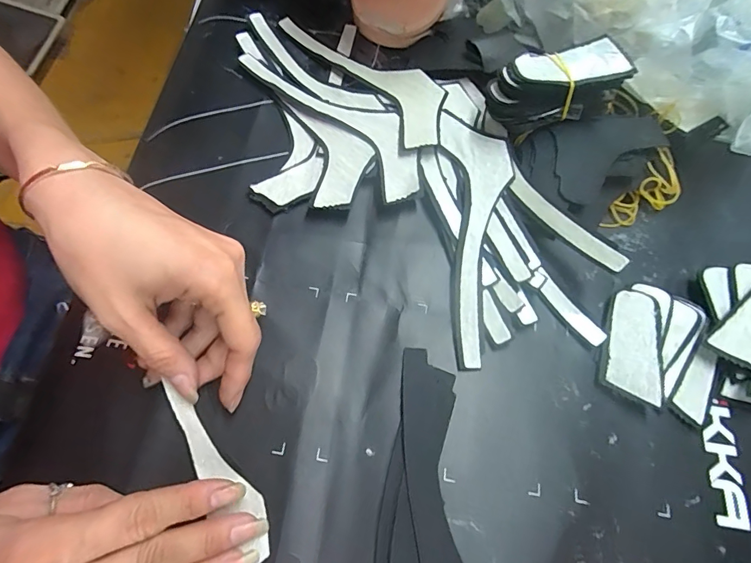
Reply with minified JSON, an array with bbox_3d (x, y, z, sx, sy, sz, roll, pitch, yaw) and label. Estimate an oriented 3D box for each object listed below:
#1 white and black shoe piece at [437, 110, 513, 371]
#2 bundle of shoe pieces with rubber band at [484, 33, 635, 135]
[{"bbox_3d":[0.070,-0.035,0.280,0.045,0.018,0.182,1,67,-2],"label":"white and black shoe piece"},{"bbox_3d":[0.119,-0.131,0.284,0.078,0.046,0.032,-8,68,-6],"label":"bundle of shoe pieces with rubber band"}]

